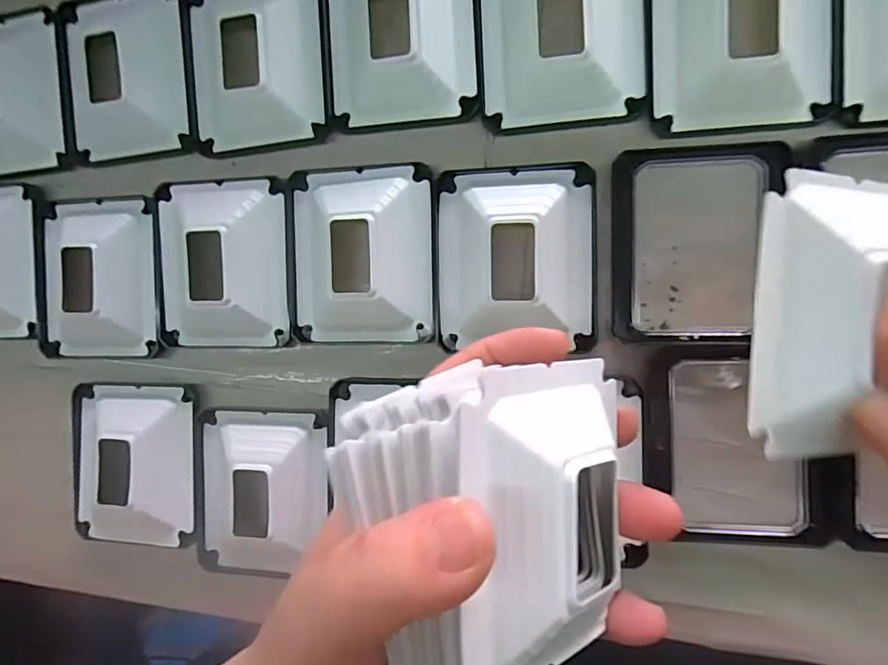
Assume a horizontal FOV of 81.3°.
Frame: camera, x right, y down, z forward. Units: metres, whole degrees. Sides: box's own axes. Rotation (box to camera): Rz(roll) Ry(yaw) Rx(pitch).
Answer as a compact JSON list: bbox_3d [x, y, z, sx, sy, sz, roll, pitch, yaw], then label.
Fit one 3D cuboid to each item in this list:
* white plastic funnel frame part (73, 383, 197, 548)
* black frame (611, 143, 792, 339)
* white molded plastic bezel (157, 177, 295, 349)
[{"bbox_3d":[-0.155,0.066,0.252,0.067,0.014,0.077,0,89,10],"label":"white plastic funnel frame part"},{"bbox_3d":[0.102,-0.036,0.210,0.065,0.005,0.079,0,92,9],"label":"black frame"},{"bbox_3d":[-0.107,-0.032,0.239,0.068,0.015,0.079,0,92,9],"label":"white molded plastic bezel"}]

